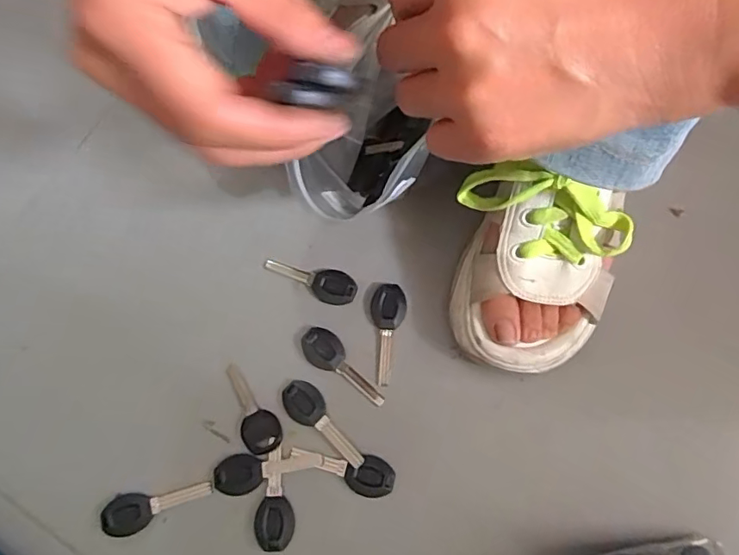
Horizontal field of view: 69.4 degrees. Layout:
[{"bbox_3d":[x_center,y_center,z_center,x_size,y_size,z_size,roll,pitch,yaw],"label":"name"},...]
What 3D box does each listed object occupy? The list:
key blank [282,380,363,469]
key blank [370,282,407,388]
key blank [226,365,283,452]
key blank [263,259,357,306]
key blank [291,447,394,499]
[{"bbox_3d":[-0.031,0.100,0.373,0.074,0.009,0.025,37,77,12],"label":"key blank"},{"bbox_3d":[0.010,0.040,0.390,0.026,0.008,0.072,10,73,5],"label":"key blank"},{"bbox_3d":[-0.086,0.093,0.382,0.026,0.004,0.068,-29,74,-7],"label":"key blank"},{"bbox_3d":[-0.047,0.002,0.408,0.074,0.006,0.025,15,74,7],"label":"key blank"},{"bbox_3d":[-0.019,0.128,0.363,0.071,0.007,0.025,18,74,8],"label":"key blank"}]

